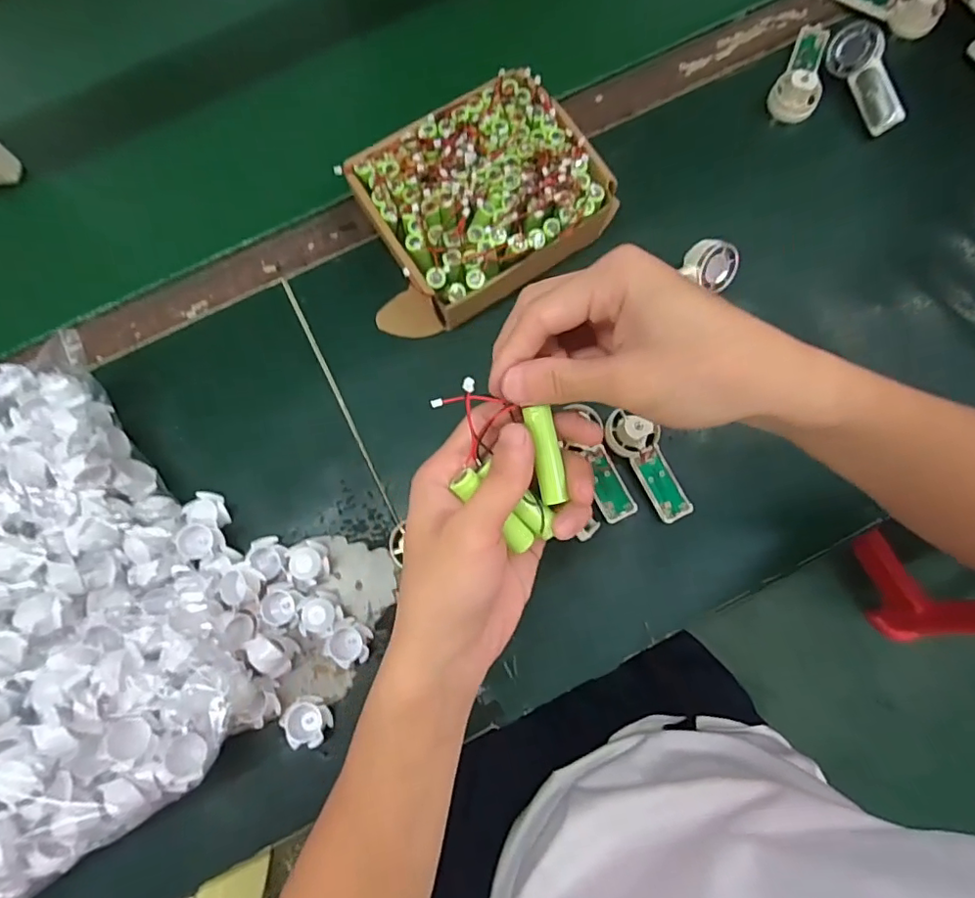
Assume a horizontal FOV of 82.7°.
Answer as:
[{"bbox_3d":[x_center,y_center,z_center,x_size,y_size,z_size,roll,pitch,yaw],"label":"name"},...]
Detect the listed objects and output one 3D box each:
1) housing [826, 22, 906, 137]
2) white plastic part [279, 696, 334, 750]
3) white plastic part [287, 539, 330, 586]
[{"bbox_3d":[0.326,-0.318,0.476,0.011,0.037,0.092,-30,94,-47],"label":"housing"},{"bbox_3d":[-0.130,0.197,0.399,0.032,0.018,0.030,-1,78,2],"label":"white plastic part"},{"bbox_3d":[-0.136,0.087,0.422,0.029,0.017,0.032,-7,78,1],"label":"white plastic part"}]

